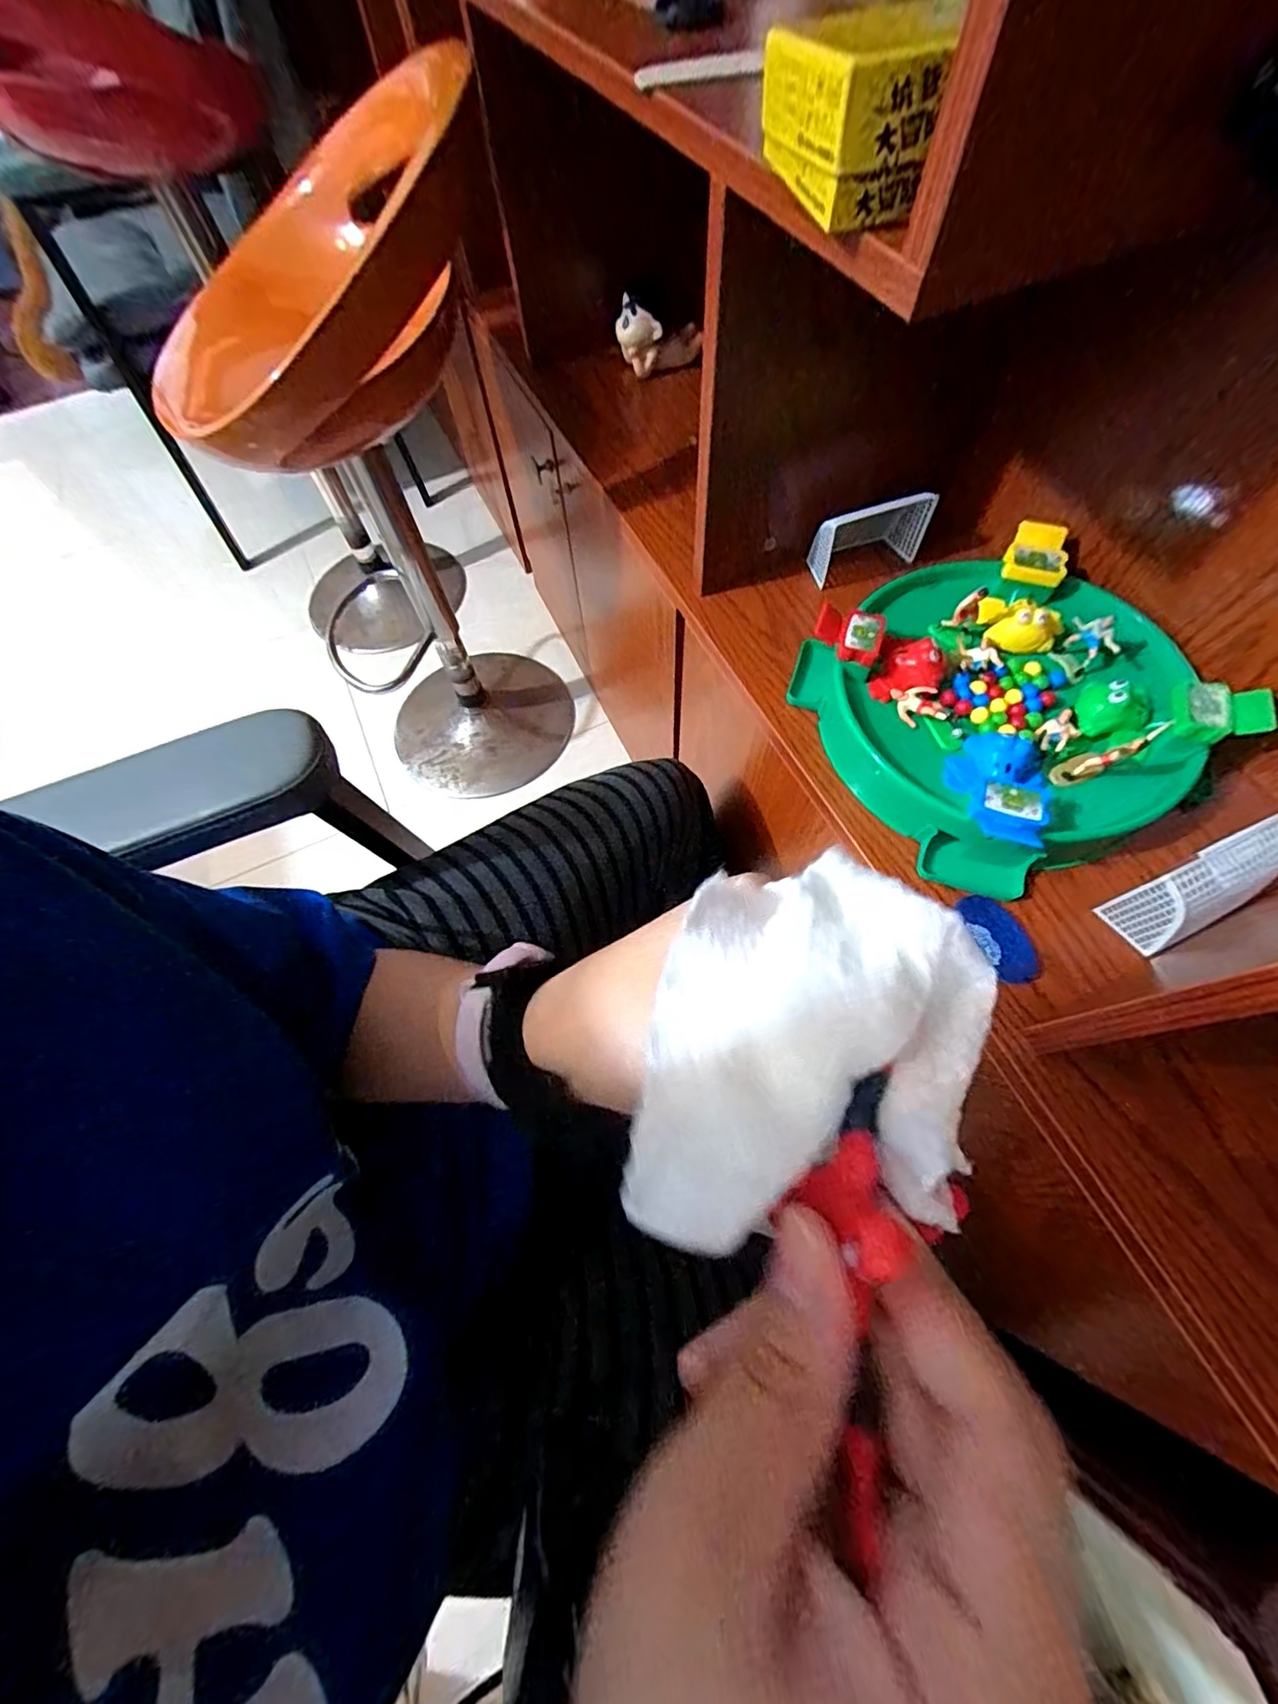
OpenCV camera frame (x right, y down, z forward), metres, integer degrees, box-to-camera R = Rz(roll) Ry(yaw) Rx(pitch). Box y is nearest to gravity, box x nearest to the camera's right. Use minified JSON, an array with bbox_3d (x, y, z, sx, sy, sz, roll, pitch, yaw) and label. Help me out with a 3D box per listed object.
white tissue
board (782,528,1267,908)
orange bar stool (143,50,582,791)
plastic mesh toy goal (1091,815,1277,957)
[{"bbox_3d":[0.036,0.040,0.122,0.064,0.020,0.085,17,67,12],"label":"white tissue"},{"bbox_3d":[0.314,-0.138,0.495,0.272,0.059,0.281,-24,65,-8],"label":"board"},{"bbox_3d":[-0.322,-0.447,0.878,0.391,0.809,0.403,-7,64,0],"label":"orange bar stool"},{"bbox_3d":[0.408,0.026,0.416,0.108,0.068,0.045,-24,65,-8],"label":"plastic mesh toy goal"}]

